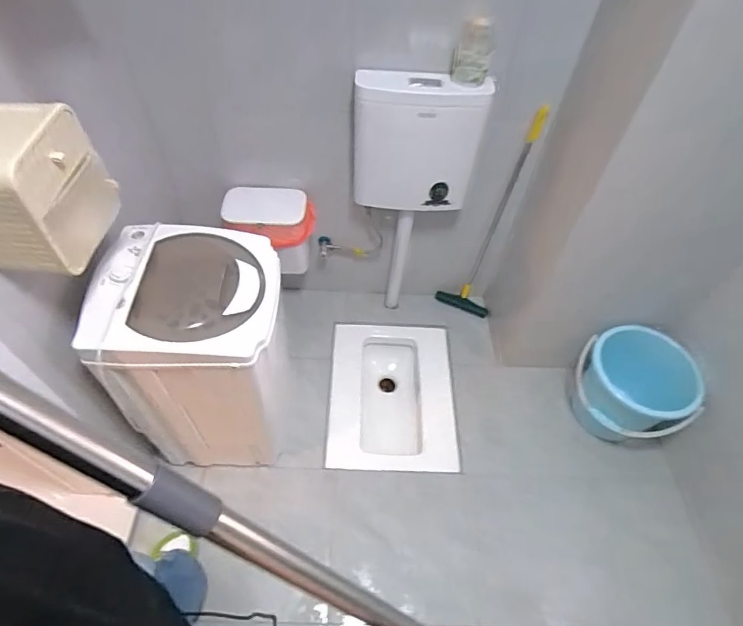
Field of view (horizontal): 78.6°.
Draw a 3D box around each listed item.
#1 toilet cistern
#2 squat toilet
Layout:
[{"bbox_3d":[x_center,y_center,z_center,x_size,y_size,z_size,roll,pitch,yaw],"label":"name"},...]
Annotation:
[{"bbox_3d":[0.120,-0.455,1.259,0.349,0.345,0.138,12,52,8],"label":"toilet cistern"},{"bbox_3d":[0.071,0.306,1.621,0.424,0.199,0.558,1,51,0],"label":"squat toilet"}]

